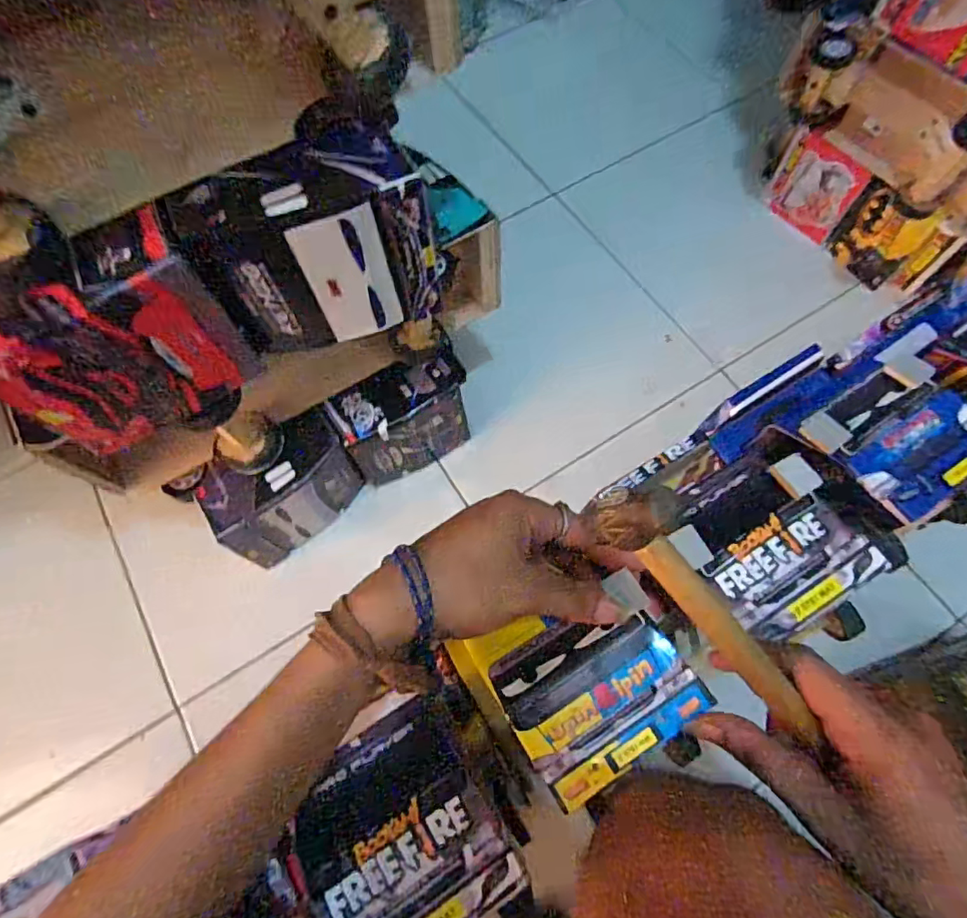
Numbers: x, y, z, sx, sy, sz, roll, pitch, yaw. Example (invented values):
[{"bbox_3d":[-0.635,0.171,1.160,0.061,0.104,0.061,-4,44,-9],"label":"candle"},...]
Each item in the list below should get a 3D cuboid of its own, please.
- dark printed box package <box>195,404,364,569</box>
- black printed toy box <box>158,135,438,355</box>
[{"bbox_3d":[-0.218,0.035,0.620,0.173,0.129,0.076,-33,70,-11],"label":"dark printed box package"},{"bbox_3d":[-0.122,-0.155,0.403,0.166,0.137,0.063,-18,68,-6],"label":"black printed toy box"}]

